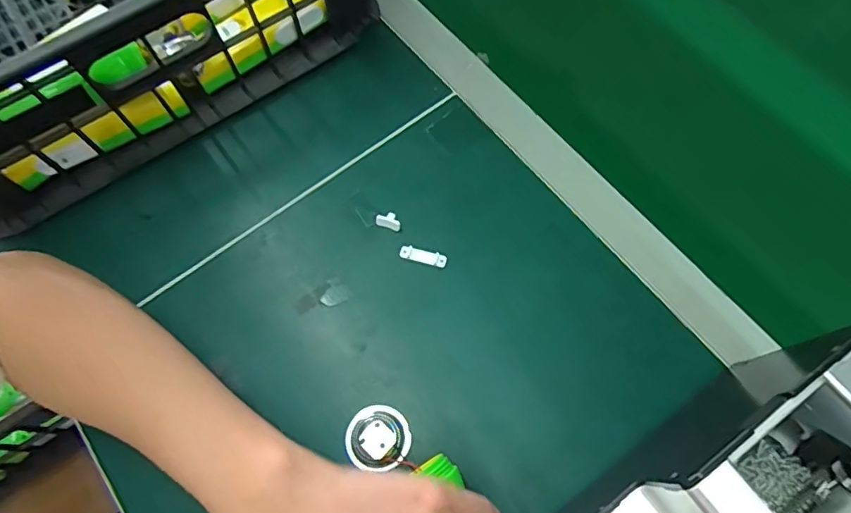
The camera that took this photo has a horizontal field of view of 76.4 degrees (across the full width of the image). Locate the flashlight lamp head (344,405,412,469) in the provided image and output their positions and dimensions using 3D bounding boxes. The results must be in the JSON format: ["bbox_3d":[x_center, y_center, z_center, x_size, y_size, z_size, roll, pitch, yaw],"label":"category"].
[{"bbox_3d":[-0.034,0.122,0.370,0.044,0.023,0.041,0,68,1],"label":"flashlight lamp head"}]

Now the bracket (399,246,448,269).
[{"bbox_3d":[-0.002,0.000,0.425,0.037,0.005,0.011,17,69,8],"label":"bracket"}]

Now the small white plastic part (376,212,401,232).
[{"bbox_3d":[-0.030,-0.029,0.435,0.020,0.010,0.013,12,69,6],"label":"small white plastic part"}]

